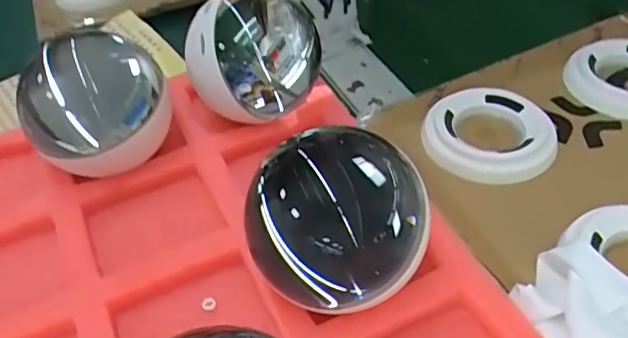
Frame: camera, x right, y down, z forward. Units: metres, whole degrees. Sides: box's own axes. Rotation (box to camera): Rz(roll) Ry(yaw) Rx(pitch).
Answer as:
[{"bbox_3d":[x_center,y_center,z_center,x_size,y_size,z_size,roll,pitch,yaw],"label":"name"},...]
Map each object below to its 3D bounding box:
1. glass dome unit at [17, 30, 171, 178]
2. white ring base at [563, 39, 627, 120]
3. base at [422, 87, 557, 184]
[{"bbox_3d":[-0.118,-0.036,0.312,0.074,0.076,0.080,-21,48,-13],"label":"glass dome unit"},{"bbox_3d":[0.192,-0.056,0.355,0.070,0.010,0.069,16,50,21],"label":"white ring base"},{"bbox_3d":[0.099,-0.020,0.327,0.067,0.014,0.070,-4,46,4],"label":"base"}]

